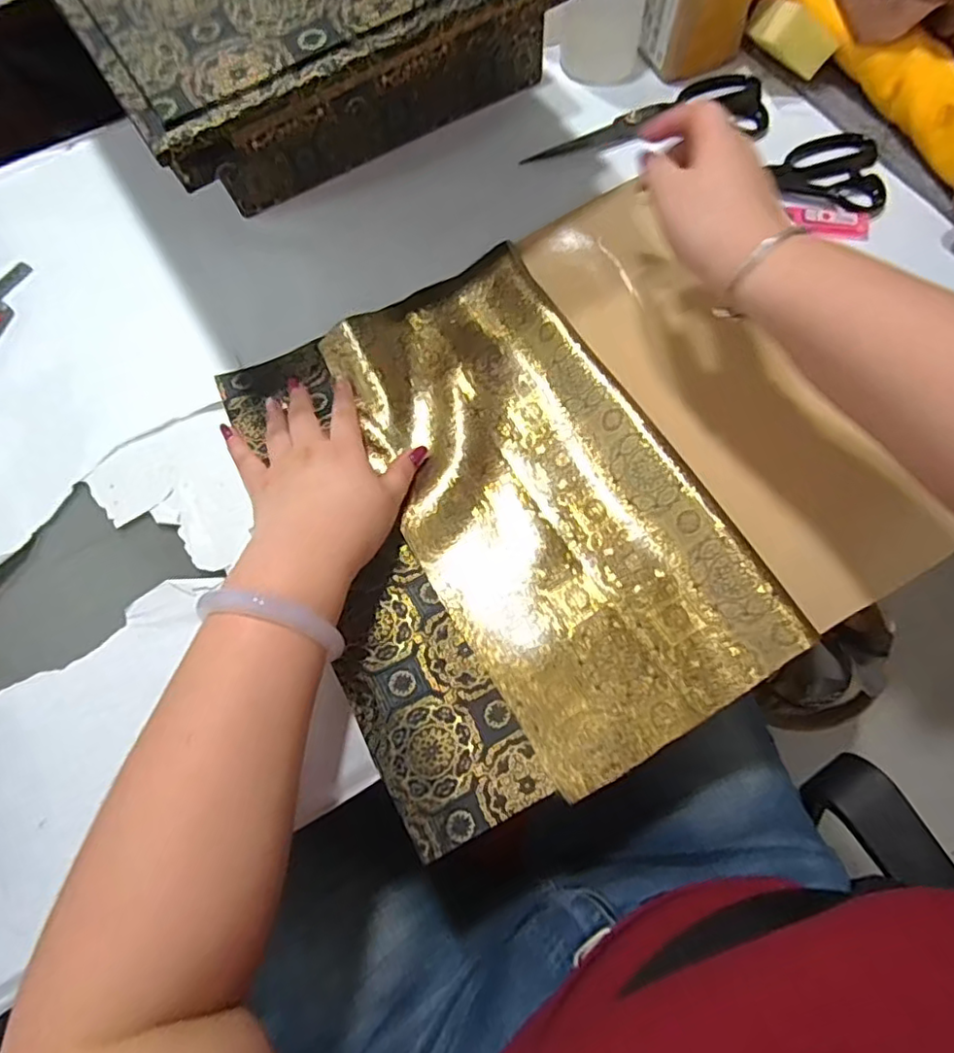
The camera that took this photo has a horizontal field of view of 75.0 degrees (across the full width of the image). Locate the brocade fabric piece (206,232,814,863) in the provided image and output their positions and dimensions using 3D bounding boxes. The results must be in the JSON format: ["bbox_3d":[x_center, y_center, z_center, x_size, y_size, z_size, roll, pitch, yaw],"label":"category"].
[{"bbox_3d":[0.008,-0.019,0.455,0.280,0.028,0.393,-25,71,-8],"label":"brocade fabric piece"}]

